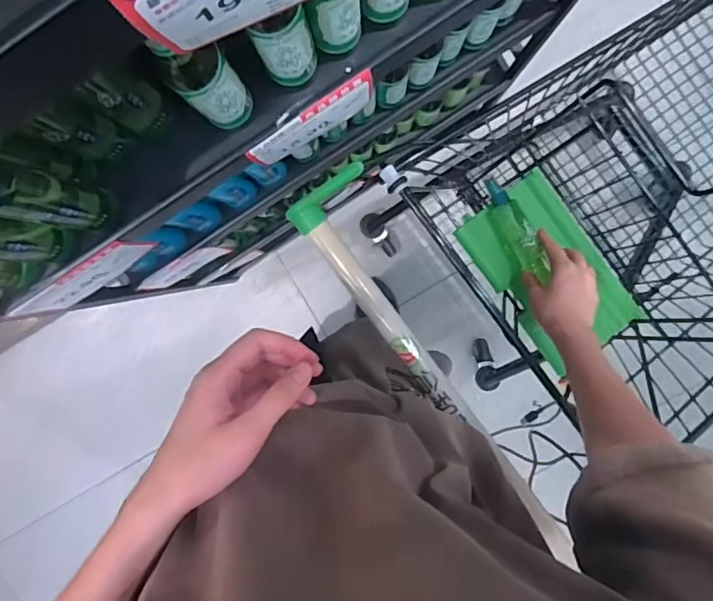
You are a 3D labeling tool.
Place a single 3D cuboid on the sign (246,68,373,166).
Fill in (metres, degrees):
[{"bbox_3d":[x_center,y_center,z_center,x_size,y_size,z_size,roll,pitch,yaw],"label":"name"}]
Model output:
[{"bbox_3d":[-0.044,-0.178,0.537,0.136,0.074,0.007,-32,87,4],"label":"sign"}]

